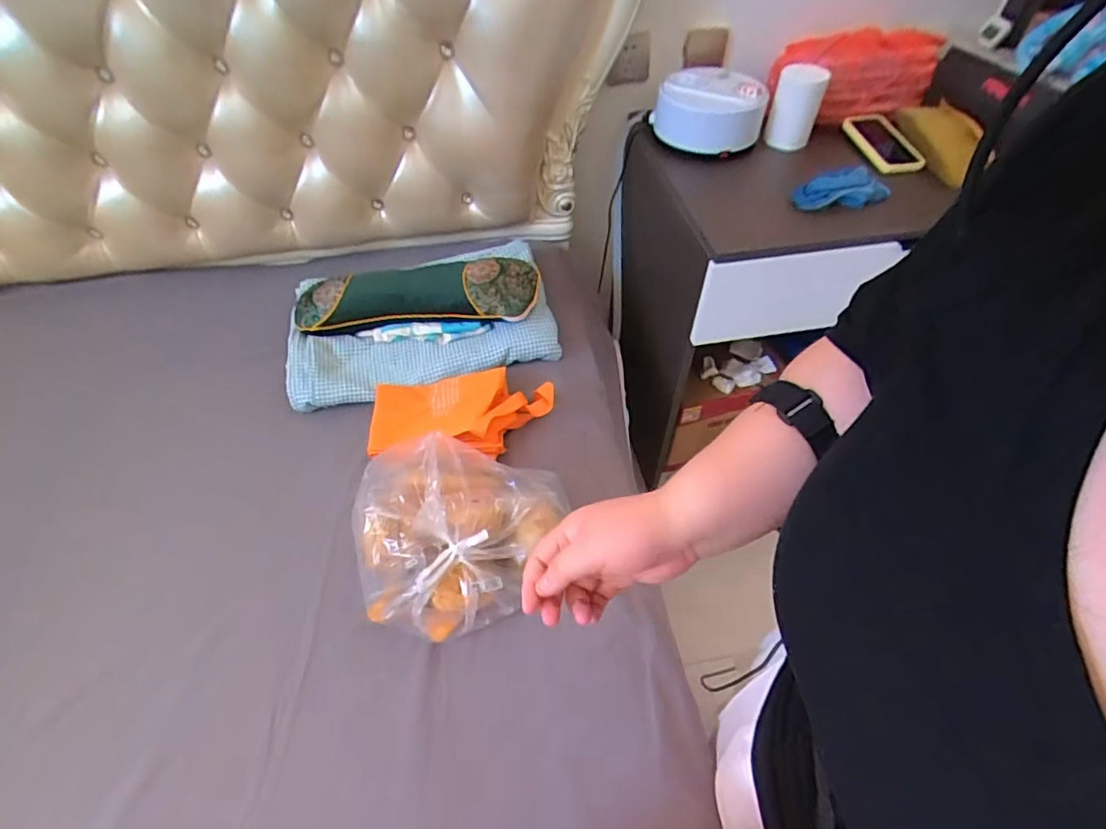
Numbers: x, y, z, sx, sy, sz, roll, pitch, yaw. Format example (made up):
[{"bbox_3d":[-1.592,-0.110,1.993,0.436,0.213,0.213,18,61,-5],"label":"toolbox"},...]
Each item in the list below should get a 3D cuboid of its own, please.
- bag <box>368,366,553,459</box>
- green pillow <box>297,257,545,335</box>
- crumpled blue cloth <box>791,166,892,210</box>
[{"bbox_3d":[-0.138,-0.008,0.884,0.276,0.045,0.152,-5,51,-3],"label":"bag"},{"bbox_3d":[-0.242,-0.214,0.993,0.425,0.095,0.143,-2,51,-1],"label":"green pillow"},{"bbox_3d":[0.520,-0.401,0.964,0.180,0.053,0.057,-13,52,-10],"label":"crumpled blue cloth"}]

